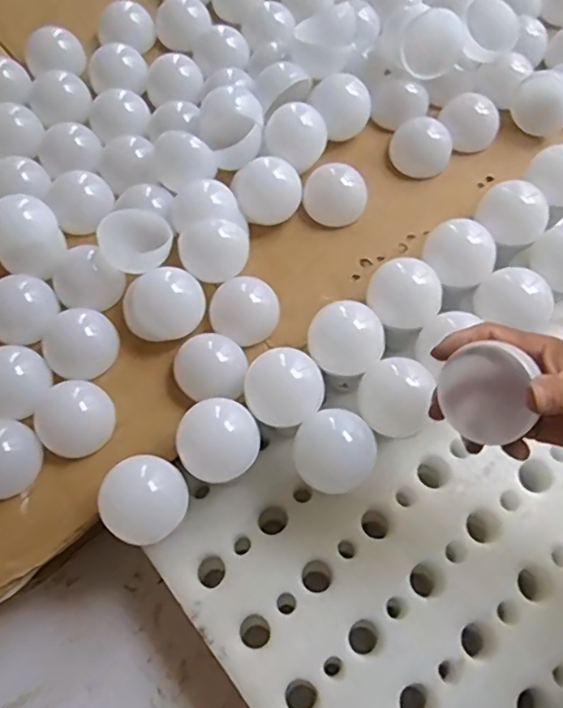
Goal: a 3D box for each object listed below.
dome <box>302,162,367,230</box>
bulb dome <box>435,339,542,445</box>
[{"bbox_3d":[0.055,-0.163,0.598,0.057,0.029,0.062,-39,73,-16],"label":"dome"},{"bbox_3d":[0.137,0.022,0.380,0.054,0.042,0.060,-28,70,-12],"label":"bulb dome"}]

